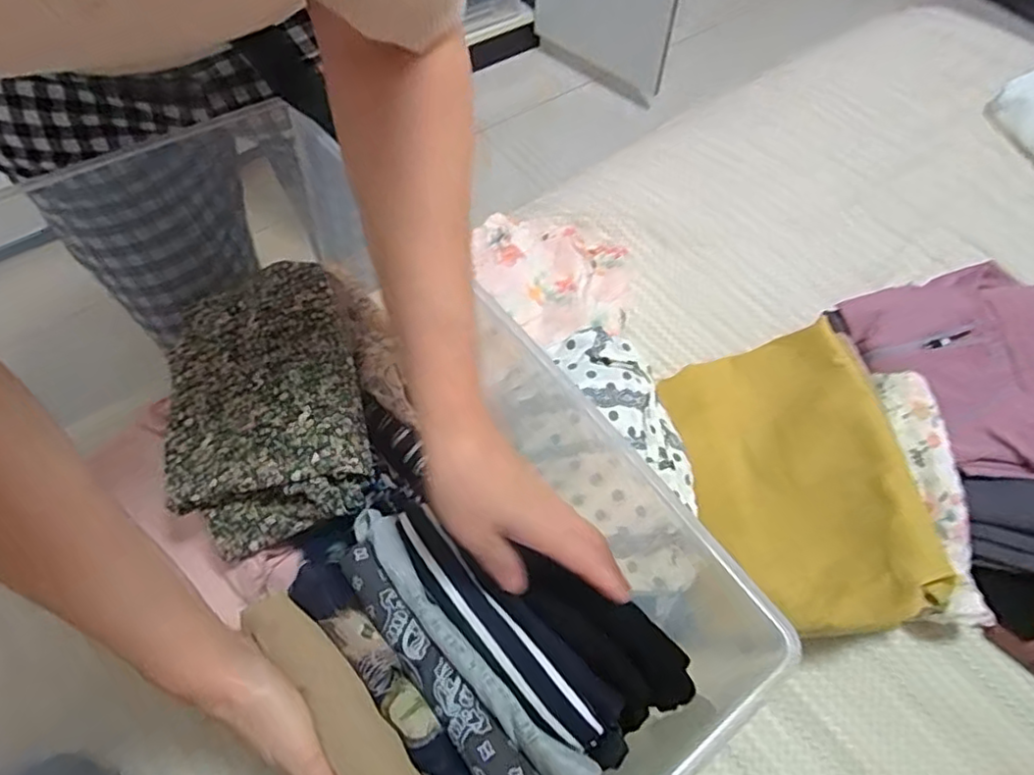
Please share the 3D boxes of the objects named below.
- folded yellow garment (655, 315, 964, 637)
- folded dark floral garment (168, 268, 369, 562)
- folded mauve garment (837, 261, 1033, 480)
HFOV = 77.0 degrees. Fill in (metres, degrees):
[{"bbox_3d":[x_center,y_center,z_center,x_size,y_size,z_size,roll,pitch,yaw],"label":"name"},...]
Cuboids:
[{"bbox_3d":[0.224,0.068,0.532,0.160,0.030,0.253,-26,44,23],"label":"folded yellow garment"},{"bbox_3d":[-0.198,0.009,0.502,0.145,0.070,0.208,-12,60,-8],"label":"folded dark floral garment"},{"bbox_3d":[0.421,-0.013,0.593,0.195,0.061,0.212,2,59,0],"label":"folded mauve garment"}]

